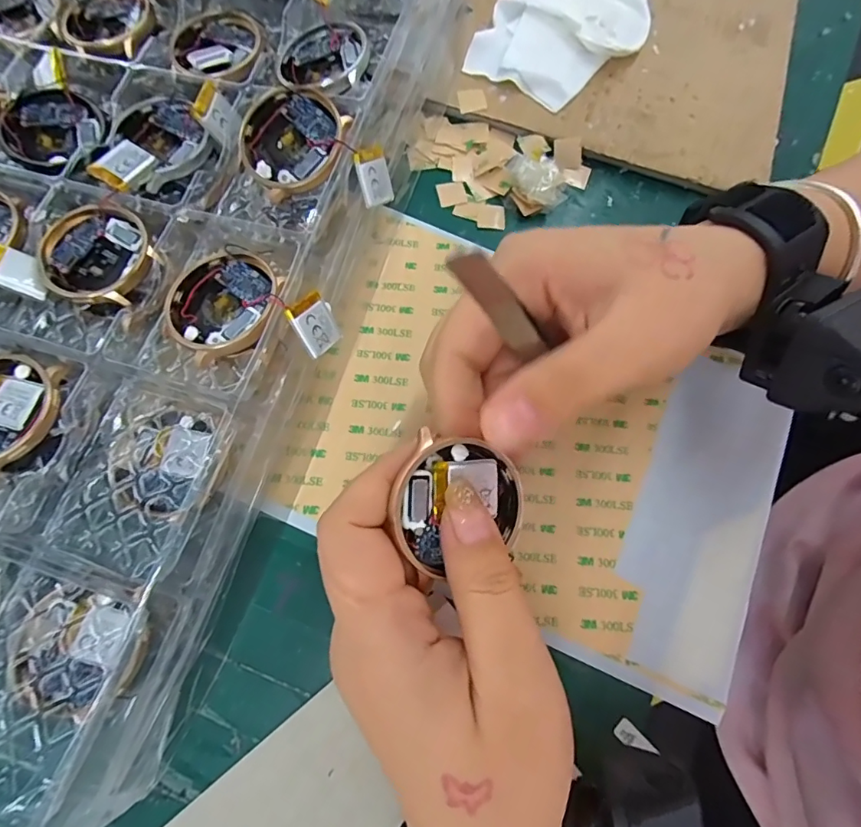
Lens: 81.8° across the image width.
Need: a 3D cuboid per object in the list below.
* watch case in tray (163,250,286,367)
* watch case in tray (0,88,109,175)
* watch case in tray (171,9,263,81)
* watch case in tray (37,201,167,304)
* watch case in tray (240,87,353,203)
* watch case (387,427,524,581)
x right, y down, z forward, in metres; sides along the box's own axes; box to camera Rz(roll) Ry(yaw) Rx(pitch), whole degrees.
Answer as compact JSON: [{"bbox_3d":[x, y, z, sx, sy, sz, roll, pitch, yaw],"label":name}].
[{"bbox_3d":[-0.080,-0.042,0.195,0.044,0.014,0.044,-31,77,-11],"label":"watch case in tray"},{"bbox_3d":[-0.174,-0.132,0.230,0.042,0.012,0.043,41,76,9],"label":"watch case in tray"},{"bbox_3d":[-0.105,-0.181,0.243,0.042,0.007,0.047,-9,74,-5],"label":"watch case in tray"},{"bbox_3d":[-0.139,-0.066,0.208,0.046,0.008,0.043,31,74,6],"label":"watch case in tray"},{"bbox_3d":[-0.059,-0.117,0.211,0.044,0.010,0.042,-40,79,6],"label":"watch case in tray"},{"bbox_3d":[0.010,0.030,0.156,0.043,0.007,0.041,19,82,-20],"label":"watch case"}]

